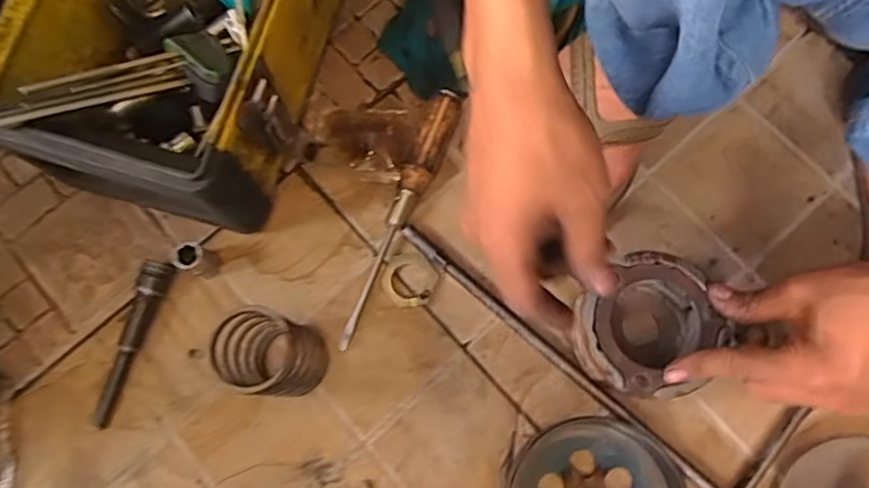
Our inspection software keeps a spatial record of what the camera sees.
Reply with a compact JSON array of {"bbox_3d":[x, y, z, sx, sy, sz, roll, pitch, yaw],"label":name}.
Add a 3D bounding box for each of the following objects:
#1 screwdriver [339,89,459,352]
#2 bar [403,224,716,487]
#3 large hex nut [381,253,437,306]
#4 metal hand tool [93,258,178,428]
[{"bbox_3d":[-0.027,-0.022,0.467,0.022,0.027,0.211,23,78,6],"label":"screwdriver"},{"bbox_3d":[0.089,0.082,0.449,0.290,0.009,0.012,40,80,9],"label":"bar"},{"bbox_3d":[-0.020,0.026,0.467,0.040,0.006,0.039,22,78,6],"label":"large hex nut"},{"bbox_3d":[-0.227,0.073,0.455,0.022,0.019,0.125,17,77,5],"label":"metal hand tool"}]

